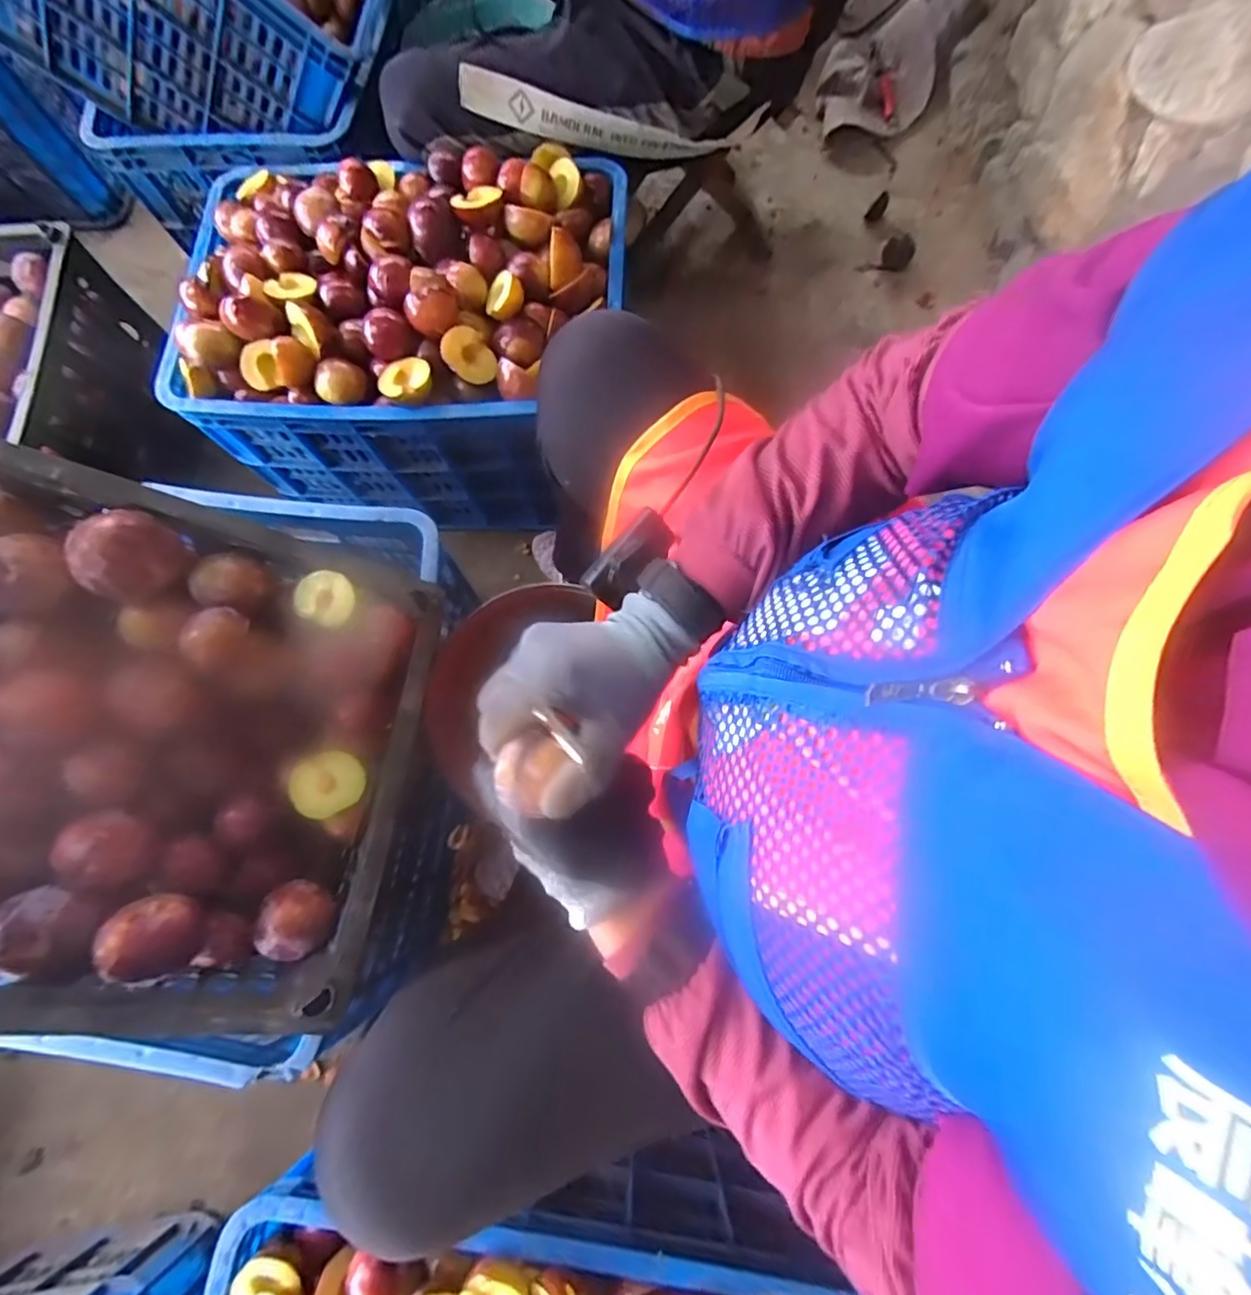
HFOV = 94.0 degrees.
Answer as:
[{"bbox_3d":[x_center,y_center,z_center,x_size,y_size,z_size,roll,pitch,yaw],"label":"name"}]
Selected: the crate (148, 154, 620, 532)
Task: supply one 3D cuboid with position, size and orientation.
[{"bbox_3d":[-0.271,-0.420,0.826,0.526,0.336,0.389,5,76,2],"label":"crate"}]

